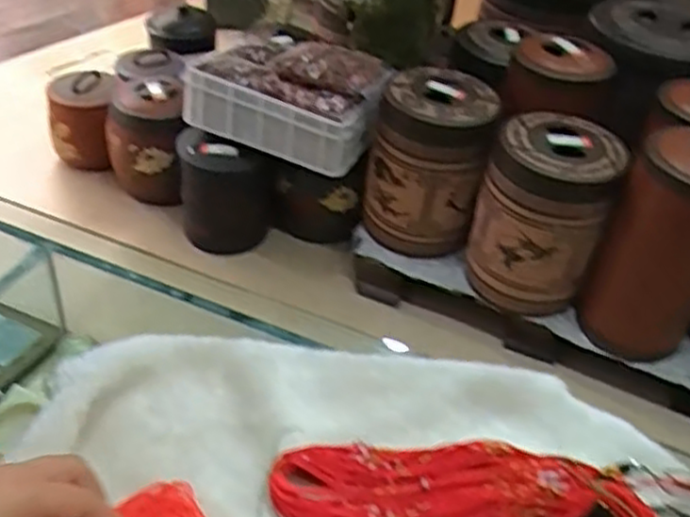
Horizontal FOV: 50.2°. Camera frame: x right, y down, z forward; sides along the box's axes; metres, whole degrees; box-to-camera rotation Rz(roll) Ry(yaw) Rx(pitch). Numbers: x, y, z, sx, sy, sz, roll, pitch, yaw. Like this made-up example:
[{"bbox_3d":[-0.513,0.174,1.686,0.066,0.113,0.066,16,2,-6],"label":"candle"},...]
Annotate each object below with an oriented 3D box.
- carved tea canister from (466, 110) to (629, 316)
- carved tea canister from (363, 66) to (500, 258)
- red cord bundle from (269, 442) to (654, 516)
[{"bbox_3d":[0.464,-0.094,1.769,0.282,0.438,0.293,17,41,10],"label":"carved tea canister"},{"bbox_3d":[0.207,-0.250,1.911,0.284,0.403,0.250,10,41,2],"label":"carved tea canister"},{"bbox_3d":[0.090,0.172,0.514,0.282,0.049,0.106,9,41,1],"label":"red cord bundle"}]

